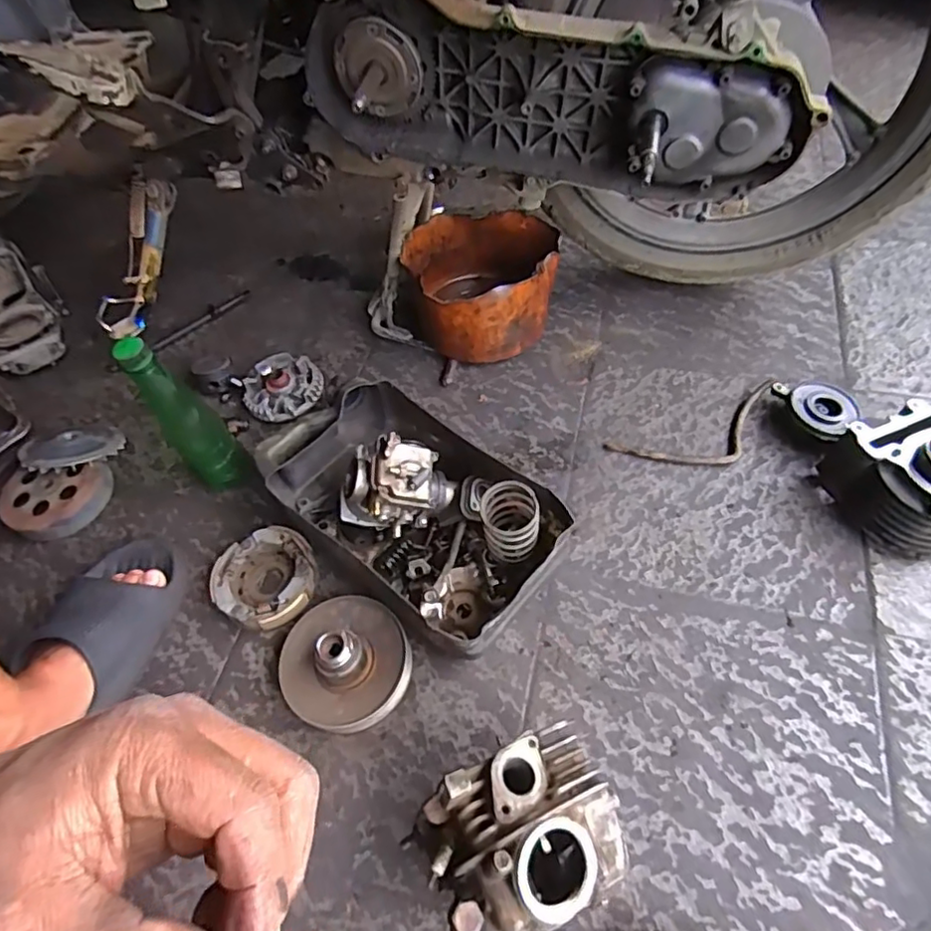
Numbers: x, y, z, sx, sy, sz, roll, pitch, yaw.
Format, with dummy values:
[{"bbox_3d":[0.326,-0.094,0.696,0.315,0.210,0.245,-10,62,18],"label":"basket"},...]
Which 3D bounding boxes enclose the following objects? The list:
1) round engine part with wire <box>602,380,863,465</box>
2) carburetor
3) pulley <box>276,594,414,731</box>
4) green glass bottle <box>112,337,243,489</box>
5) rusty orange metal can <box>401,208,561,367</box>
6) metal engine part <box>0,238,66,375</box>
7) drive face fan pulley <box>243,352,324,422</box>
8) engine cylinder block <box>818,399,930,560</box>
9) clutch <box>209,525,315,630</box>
[{"bbox_3d":[0.296,-0.051,0.664,0.273,0.037,0.095,-6,57,1],"label":"round engine part with wire"},{"bbox_3d":[-0.071,0.017,0.598,0.109,0.108,0.078,-4,57,3],"label":"carburetor"},{"bbox_3d":[-0.115,0.177,0.547,0.118,0.058,0.116,-2,57,4],"label":"pulley"},{"bbox_3d":[-0.294,-0.046,0.624,0.063,0.226,0.052,35,66,24],"label":"green glass bottle"},{"bbox_3d":[0.022,-0.225,0.767,0.186,0.116,0.169,-4,57,2],"label":"rusty orange metal can"},{"bbox_3d":[-0.687,-0.249,0.882,0.106,0.076,0.330,-35,61,-17],"label":"metal engine part"},{"bbox_3d":[-0.234,-0.100,0.762,0.094,0.022,0.097,-2,57,4],"label":"drive face fan pulley"},{"bbox_3d":[0.436,0.013,0.577,0.111,0.089,0.131,-17,57,-6],"label":"engine cylinder block"},{"bbox_3d":[-0.204,0.118,0.620,0.101,0.033,0.099,-2,57,4],"label":"clutch"}]

